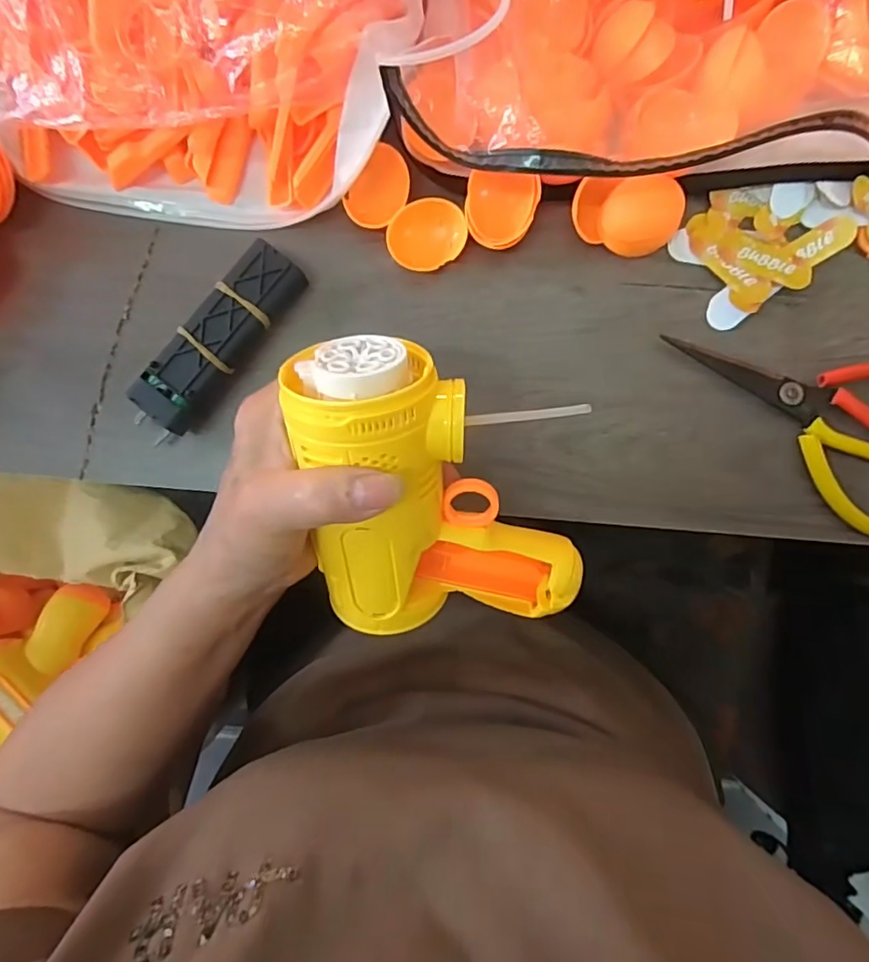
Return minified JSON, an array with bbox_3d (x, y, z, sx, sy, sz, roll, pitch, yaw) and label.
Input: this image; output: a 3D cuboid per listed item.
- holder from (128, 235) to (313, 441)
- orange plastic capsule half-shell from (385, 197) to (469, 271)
[{"bbox_3d":[-0.116,-0.074,0.296,0.032,0.023,0.114,39,91,2],"label":"holder"},{"bbox_3d":[-0.004,-0.132,0.297,0.042,0.016,0.034,-22,89,2],"label":"orange plastic capsule half-shell"}]

